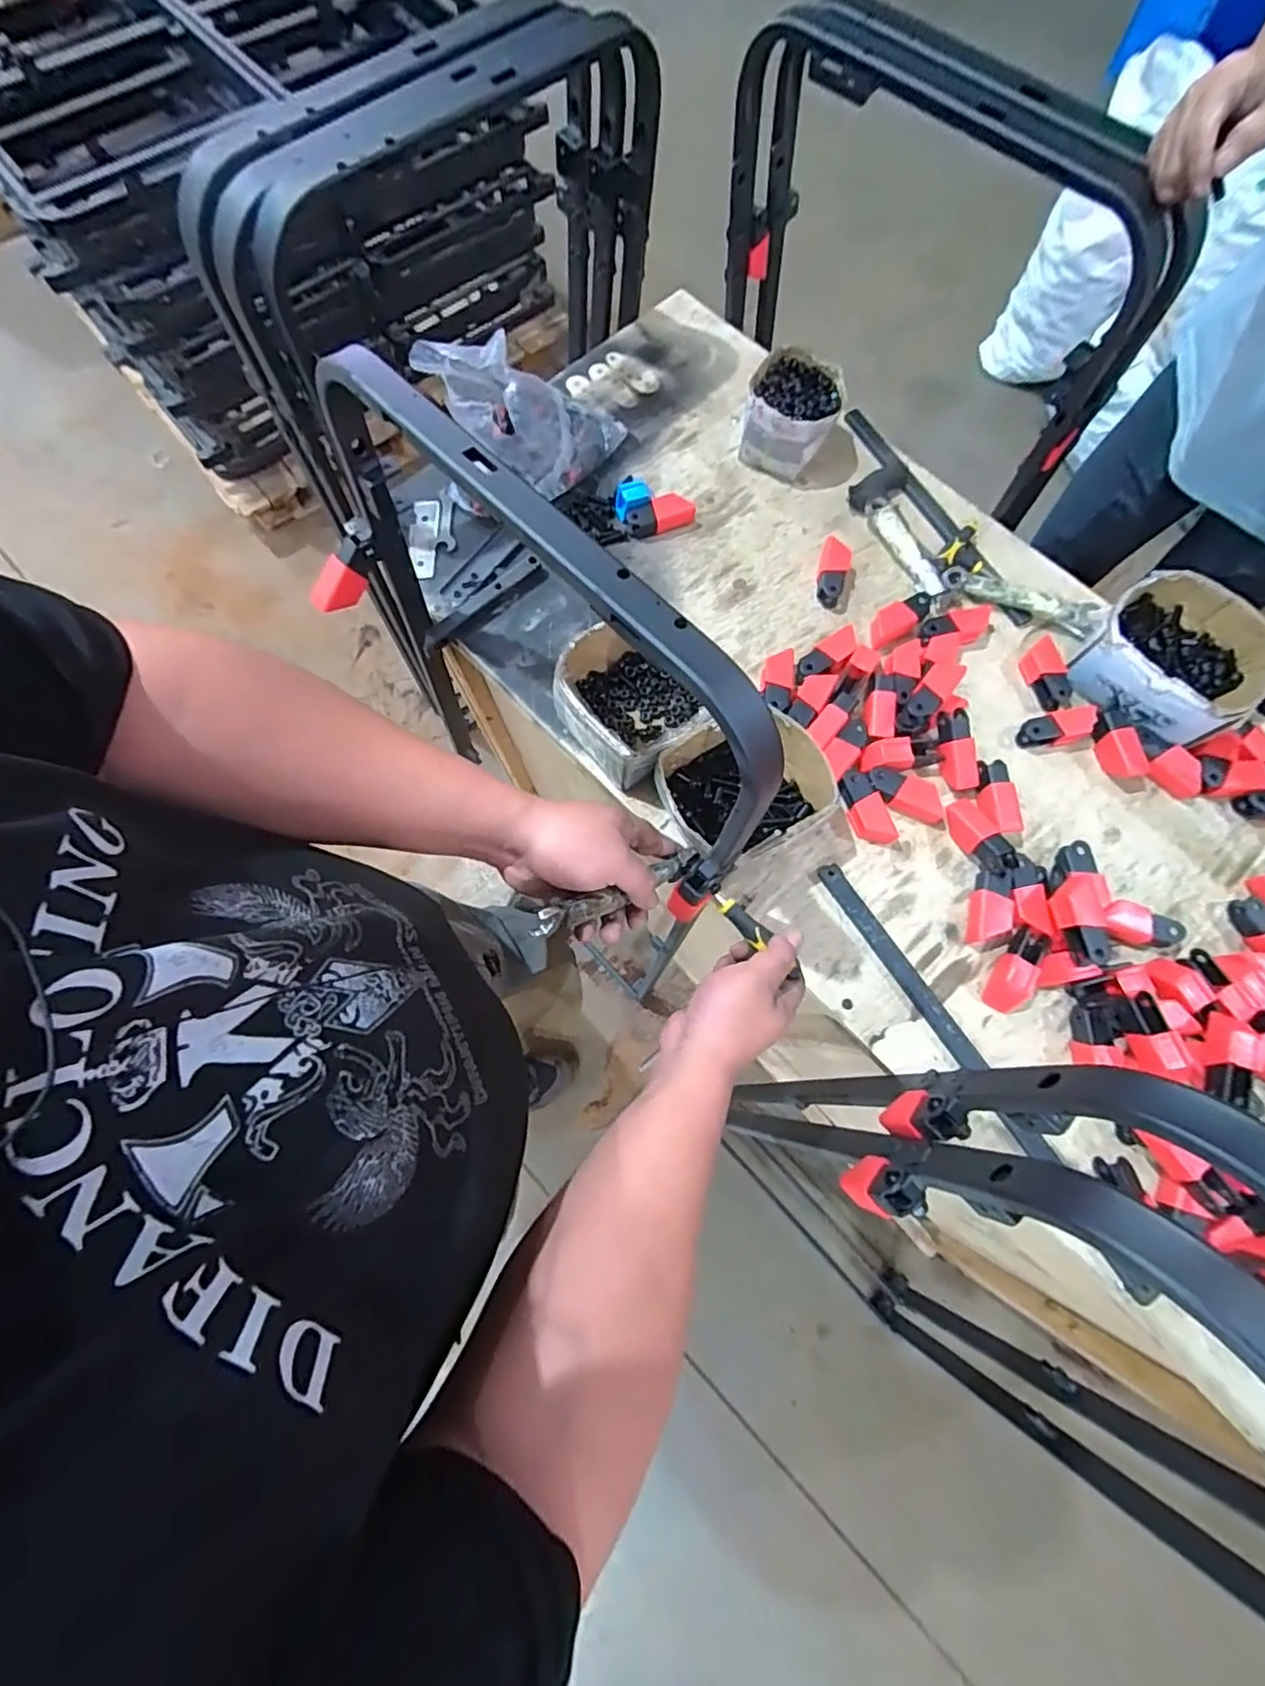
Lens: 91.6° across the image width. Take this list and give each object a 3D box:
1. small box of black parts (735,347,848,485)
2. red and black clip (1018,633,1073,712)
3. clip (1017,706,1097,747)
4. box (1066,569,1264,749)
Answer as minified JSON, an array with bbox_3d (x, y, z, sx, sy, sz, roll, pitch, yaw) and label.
[{"bbox_3d":[0.206,-0.556,0.799,0.112,0.076,0.122,21,75,7],"label":"small box of black parts"},{"bbox_3d":[0.481,-0.195,0.713,0.036,0.023,0.080,-20,74,-5],"label":"red and black clip"},{"bbox_3d":[0.483,-0.130,0.694,0.089,0.021,0.038,-20,74,-5],"label":"clip"},{"bbox_3d":[0.627,-0.210,0.709,0.180,0.067,0.178,43,78,12],"label":"box"}]

